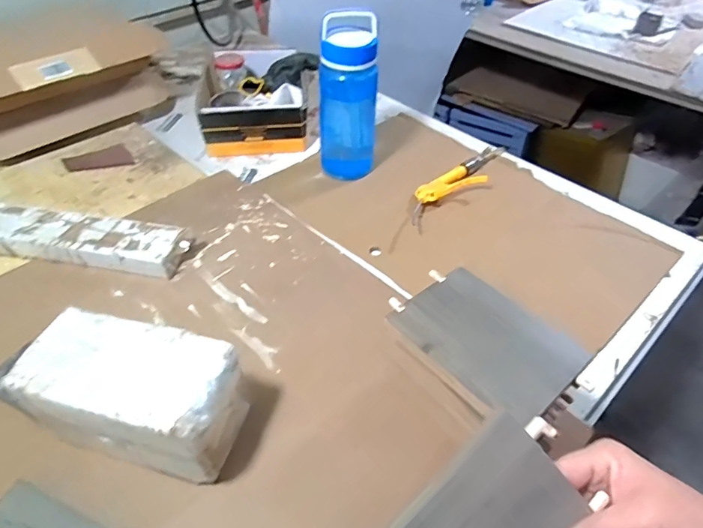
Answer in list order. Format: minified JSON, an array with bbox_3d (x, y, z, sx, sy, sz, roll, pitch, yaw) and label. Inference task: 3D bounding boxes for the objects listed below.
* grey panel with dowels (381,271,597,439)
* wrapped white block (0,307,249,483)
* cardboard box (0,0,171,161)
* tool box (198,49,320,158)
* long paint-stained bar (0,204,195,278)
[{"bbox_3d":[0.128,0.067,0.448,0.116,0.015,0.170,-35,56,-29],"label":"grey panel with dowels"},{"bbox_3d":[-0.223,0.139,0.498,0.209,0.122,0.108,10,47,9],"label":"wrapped white block"},{"bbox_3d":[-0.601,-0.362,0.958,0.401,0.186,0.233,-29,53,-25],"label":"cardboard box"},{"bbox_3d":[-0.207,-0.375,1.039,0.241,0.098,0.326,-7,47,-6],"label":"tool box"},{"bbox_3d":[-0.580,-0.062,0.748,0.676,0.042,0.093,8,47,8],"label":"long paint-stained bar"}]

